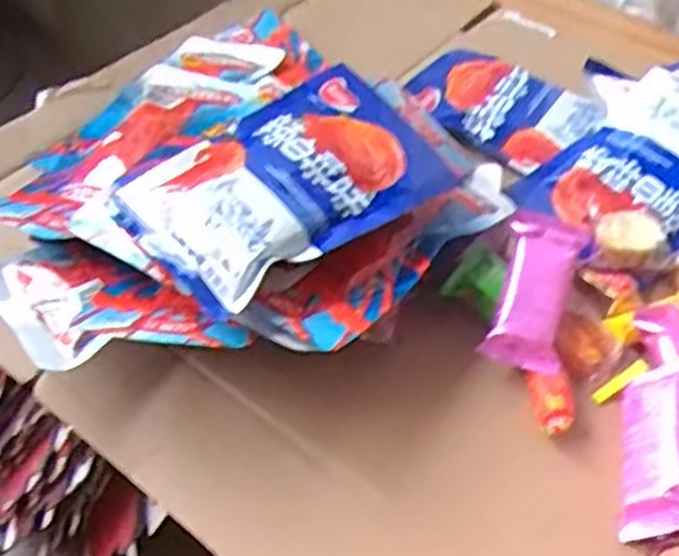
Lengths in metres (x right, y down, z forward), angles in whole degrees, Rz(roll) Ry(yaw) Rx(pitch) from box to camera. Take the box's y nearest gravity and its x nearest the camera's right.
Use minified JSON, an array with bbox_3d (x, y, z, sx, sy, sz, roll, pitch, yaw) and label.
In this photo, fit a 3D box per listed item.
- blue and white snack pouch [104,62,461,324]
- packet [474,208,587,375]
[{"bbox_3d":[-0.028,-0.059,0.449,0.178,0.033,0.111,-31,56,-27],"label":"blue and white snack pouch"},{"bbox_3d":[0.114,0.004,0.447,0.043,0.018,0.096,15,70,10],"label":"packet"}]

